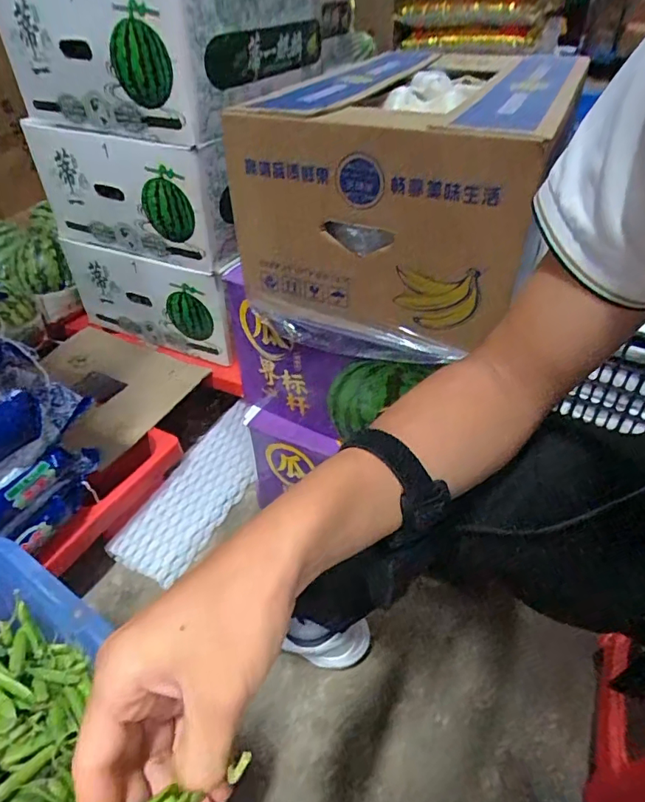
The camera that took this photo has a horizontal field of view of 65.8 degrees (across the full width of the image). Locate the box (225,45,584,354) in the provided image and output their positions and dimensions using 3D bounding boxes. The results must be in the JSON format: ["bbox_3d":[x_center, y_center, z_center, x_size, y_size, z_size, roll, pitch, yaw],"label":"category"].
[{"bbox_3d":[0.112,-0.271,0.643,0.322,0.235,0.363,16,44,19],"label":"box"}]

